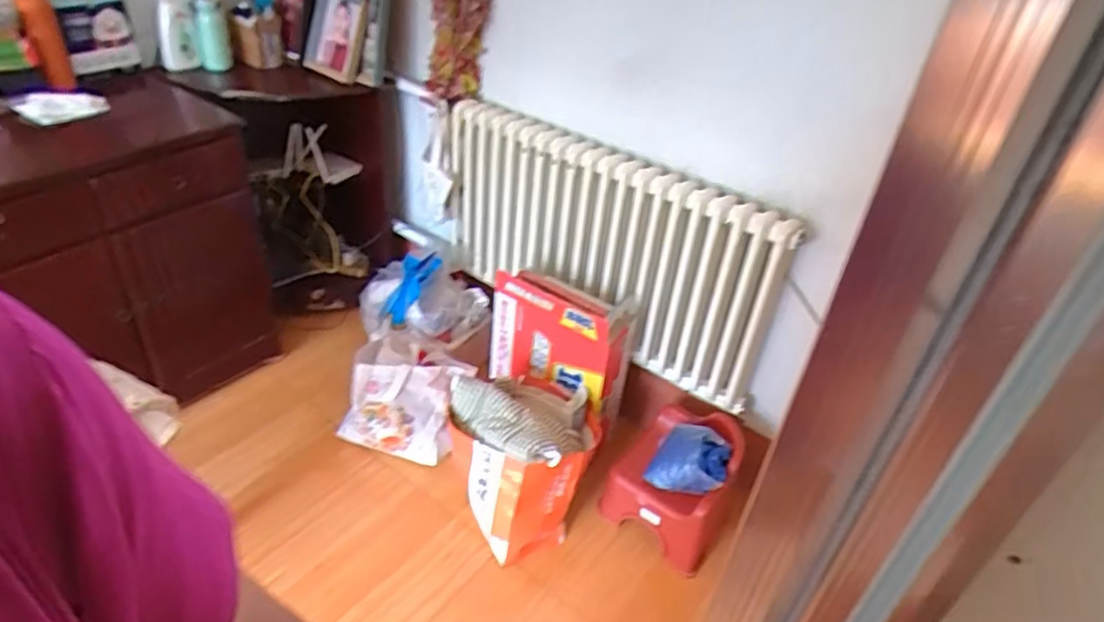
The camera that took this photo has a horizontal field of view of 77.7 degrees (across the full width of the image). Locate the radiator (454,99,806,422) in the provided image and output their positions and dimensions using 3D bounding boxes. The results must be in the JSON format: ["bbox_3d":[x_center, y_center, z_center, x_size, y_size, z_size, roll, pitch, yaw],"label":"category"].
[{"bbox_3d":[0.113,-0.162,1.811,0.968,0.534,0.139,26,40,25],"label":"radiator"}]

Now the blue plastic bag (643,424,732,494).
[{"bbox_3d":[0.339,0.372,1.665,0.176,0.149,0.150,26,40,25],"label":"blue plastic bag"}]

